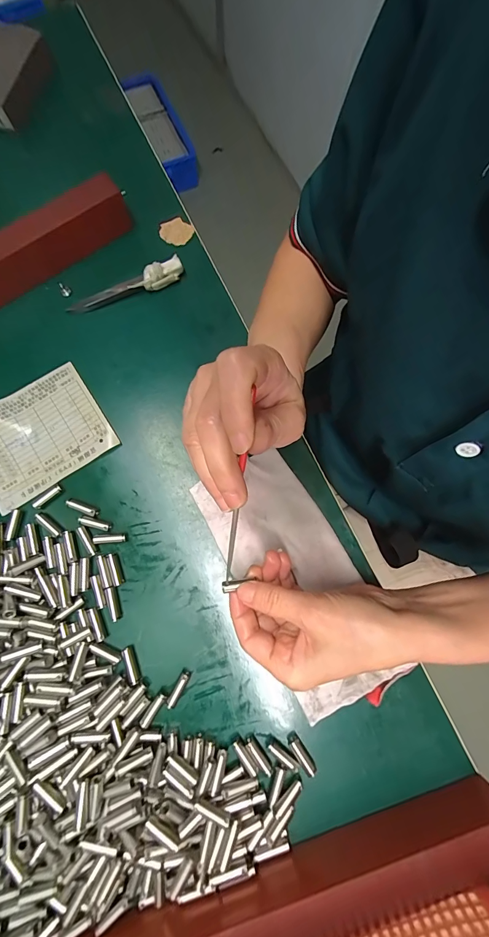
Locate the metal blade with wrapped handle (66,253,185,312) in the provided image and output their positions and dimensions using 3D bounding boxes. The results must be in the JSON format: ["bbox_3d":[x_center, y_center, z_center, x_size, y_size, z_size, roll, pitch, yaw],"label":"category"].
[{"bbox_3d":[-0.104,-0.160,0.309,0.105,0.021,0.013,-25,79,-7],"label":"metal blade with wrapped handle"}]

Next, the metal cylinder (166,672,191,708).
[{"bbox_3d":[-0.049,0.162,0.253,0.006,0.007,0.024,28,79,5],"label":"metal cylinder"}]

